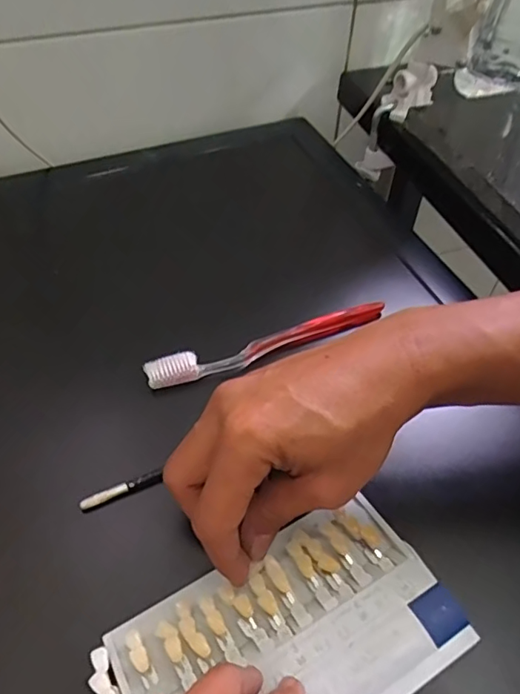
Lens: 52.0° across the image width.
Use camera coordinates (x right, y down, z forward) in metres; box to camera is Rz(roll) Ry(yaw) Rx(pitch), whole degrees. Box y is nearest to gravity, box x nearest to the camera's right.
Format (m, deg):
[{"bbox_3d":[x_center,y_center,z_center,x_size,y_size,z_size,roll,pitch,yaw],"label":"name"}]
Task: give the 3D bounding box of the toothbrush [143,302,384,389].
[{"bbox_3d":[0.009,-0.004,0.396,0.186,0.015,0.018,-15,52,-14],"label":"toothbrush"}]

